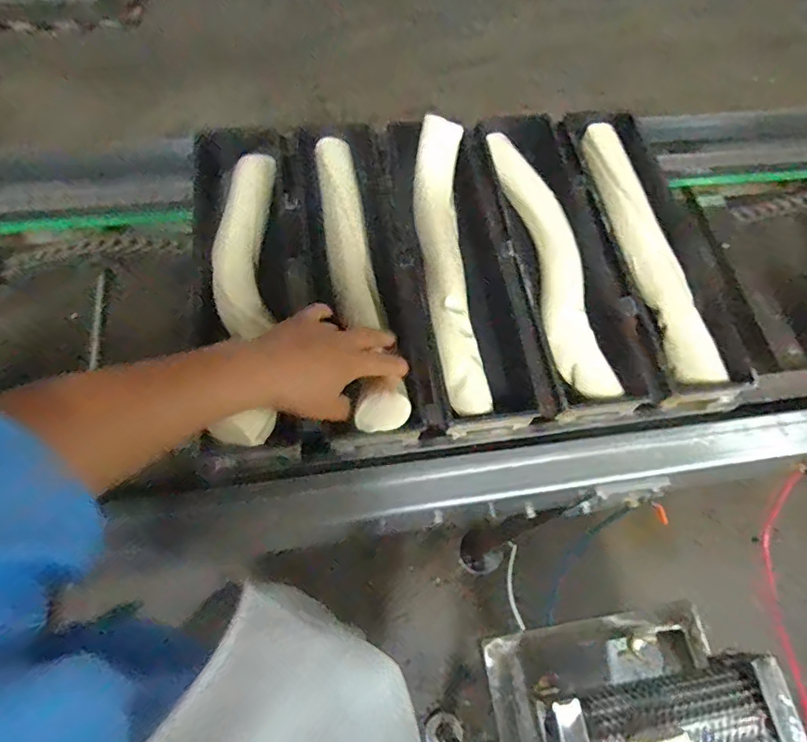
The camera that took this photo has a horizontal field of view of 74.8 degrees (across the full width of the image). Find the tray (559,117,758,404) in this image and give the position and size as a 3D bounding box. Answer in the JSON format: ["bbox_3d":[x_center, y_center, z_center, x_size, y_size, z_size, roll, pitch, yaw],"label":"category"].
[{"bbox_3d":[0.282,-0.157,0.609,0.123,0.038,0.407,-8,66,-7],"label":"tray"}]

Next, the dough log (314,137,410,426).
[{"bbox_3d":[-0.052,-0.105,0.546,0.049,0.049,0.367,-9,60,-8],"label":"dough log"}]

